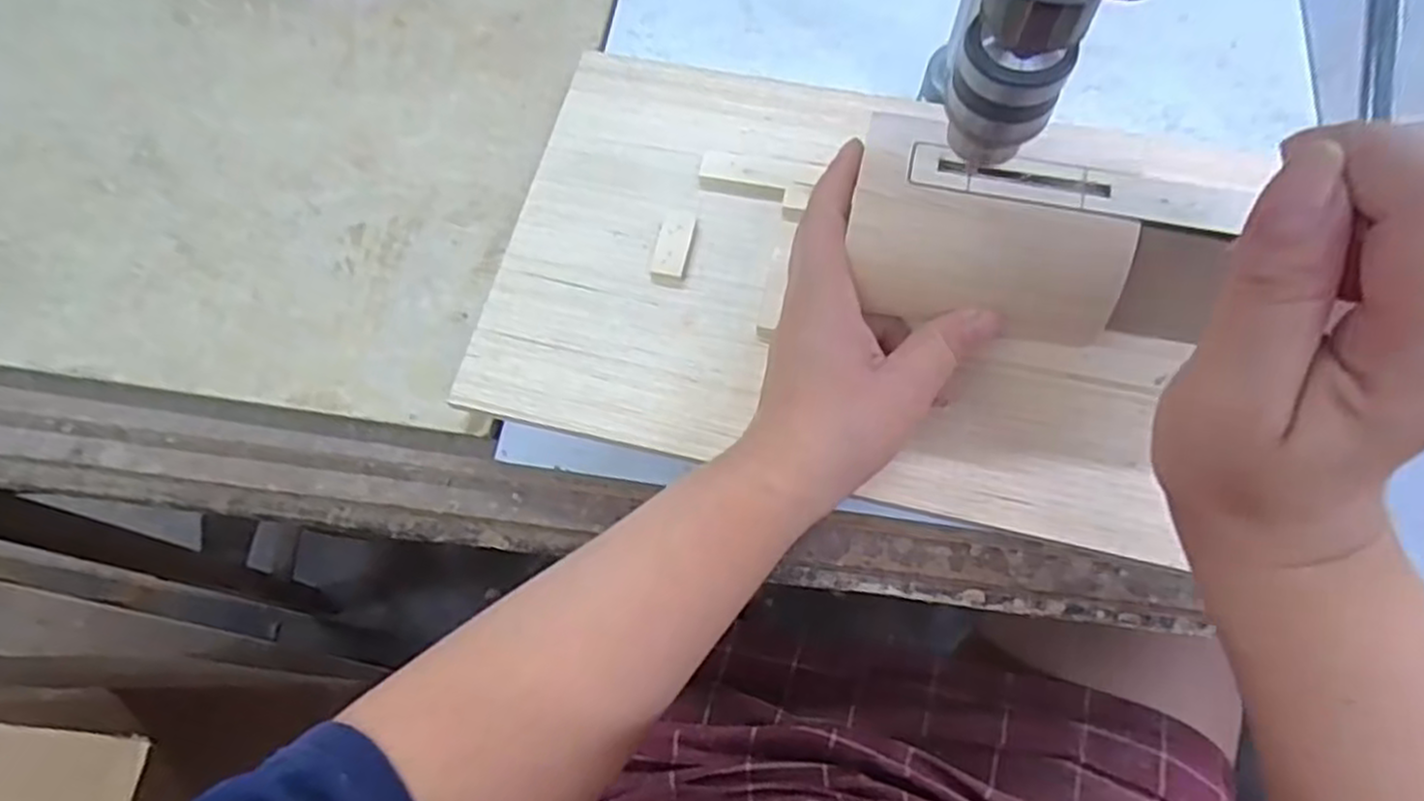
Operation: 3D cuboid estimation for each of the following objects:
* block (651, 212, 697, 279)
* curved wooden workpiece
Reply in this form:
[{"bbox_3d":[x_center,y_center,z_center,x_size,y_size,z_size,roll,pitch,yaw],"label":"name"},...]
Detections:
[{"bbox_3d":[-0.018,-0.074,0.372,0.016,0.009,0.031,12,70,7],"label":"block"},{"bbox_3d":[0.103,-0.066,0.293,0.098,0.039,0.066,8,70,6],"label":"curved wooden workpiece"}]

